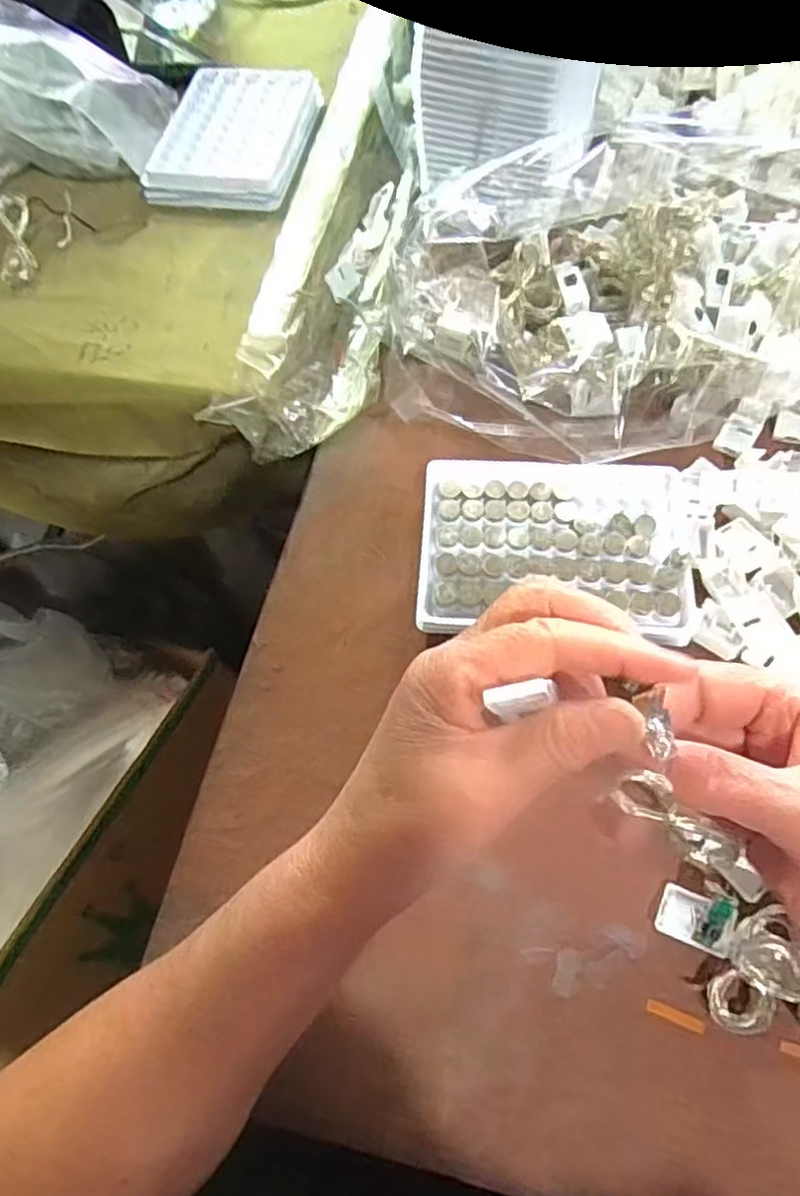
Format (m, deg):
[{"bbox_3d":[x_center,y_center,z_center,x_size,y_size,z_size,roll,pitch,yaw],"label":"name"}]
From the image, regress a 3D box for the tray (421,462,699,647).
[{"bbox_3d":[0.078,-0.028,0.344,0.131,0.010,0.097,3,64,4],"label":"tray"}]

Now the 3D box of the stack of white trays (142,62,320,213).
[{"bbox_3d":[-0.112,-0.321,0.478,0.096,0.019,0.130,9,64,8],"label":"stack of white trays"}]

